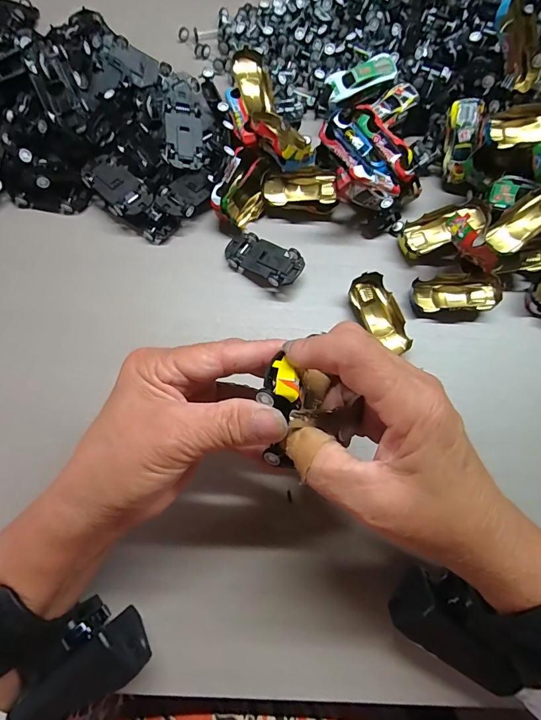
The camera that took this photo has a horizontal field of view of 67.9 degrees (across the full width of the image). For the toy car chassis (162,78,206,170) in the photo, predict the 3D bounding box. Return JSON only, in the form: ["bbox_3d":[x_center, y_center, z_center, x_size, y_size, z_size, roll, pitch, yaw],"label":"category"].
[{"bbox_3d":[-0.072,-0.193,0.327,0.031,0.011,0.075,-5,74,-3],"label":"toy car chassis"}]

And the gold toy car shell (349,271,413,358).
[{"bbox_3d":[0.083,-0.034,0.304,0.027,0.014,0.063,-25,76,-9],"label":"gold toy car shell"}]

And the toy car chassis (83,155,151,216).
[{"bbox_3d":[-0.121,-0.137,0.317,0.033,0.007,0.061,-42,79,-13],"label":"toy car chassis"}]

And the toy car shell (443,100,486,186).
[{"bbox_3d":[0.157,-0.179,0.329,0.024,0.016,0.061,4,108,0],"label":"toy car shell"}]

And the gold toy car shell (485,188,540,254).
[{"bbox_3d":[0.195,-0.107,0.303,0.063,0.015,0.025,-40,81,15],"label":"gold toy car shell"}]

